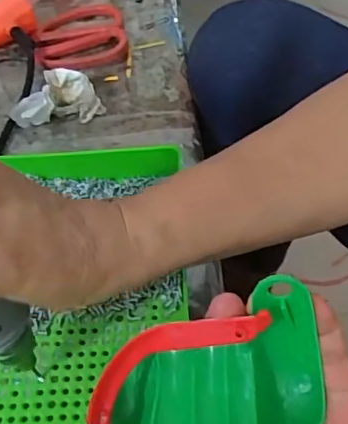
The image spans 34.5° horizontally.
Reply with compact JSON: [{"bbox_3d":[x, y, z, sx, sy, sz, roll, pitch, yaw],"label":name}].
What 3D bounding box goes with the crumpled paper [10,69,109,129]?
[{"bbox_3d":[-0.096,-0.090,0.450,0.065,0.032,0.040,-27,56,-17],"label":"crumpled paper"}]

